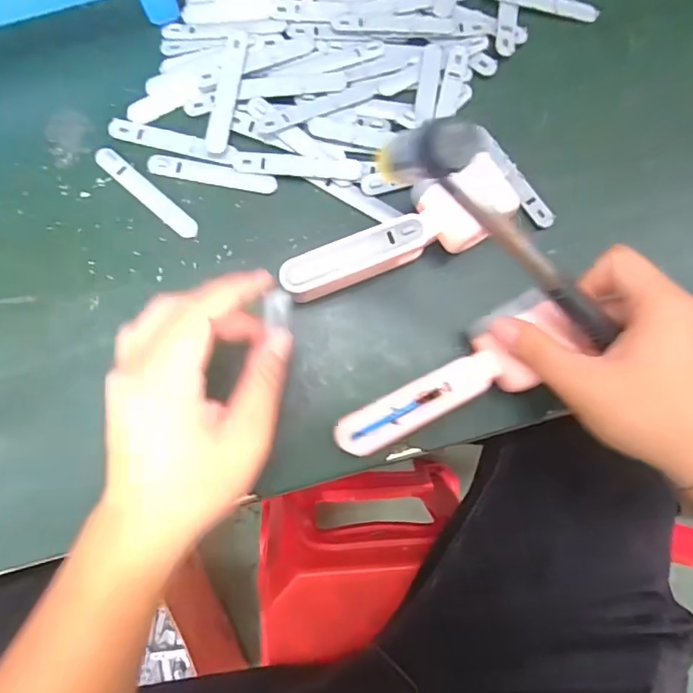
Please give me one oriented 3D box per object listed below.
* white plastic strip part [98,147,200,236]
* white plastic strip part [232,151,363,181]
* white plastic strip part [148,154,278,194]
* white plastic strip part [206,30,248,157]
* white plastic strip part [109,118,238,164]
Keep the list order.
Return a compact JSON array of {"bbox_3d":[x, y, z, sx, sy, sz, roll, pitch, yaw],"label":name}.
[{"bbox_3d":[-0.147,-0.112,0.369,0.092,0.004,0.015,41,83,2],"label":"white plastic strip part"},{"bbox_3d":[-0.036,-0.134,0.373,0.094,0.005,0.015,5,83,-2],"label":"white plastic strip part"},{"bbox_3d":[-0.099,-0.127,0.372,0.094,0.004,0.015,10,82,-2],"label":"white plastic strip part"},{"bbox_3d":[-0.088,-0.188,0.373,0.016,0.010,0.092,11,82,-2],"label":"white plastic strip part"},{"bbox_3d":[-0.128,-0.152,0.372,0.094,0.005,0.016,13,82,-1],"label":"white plastic strip part"}]

